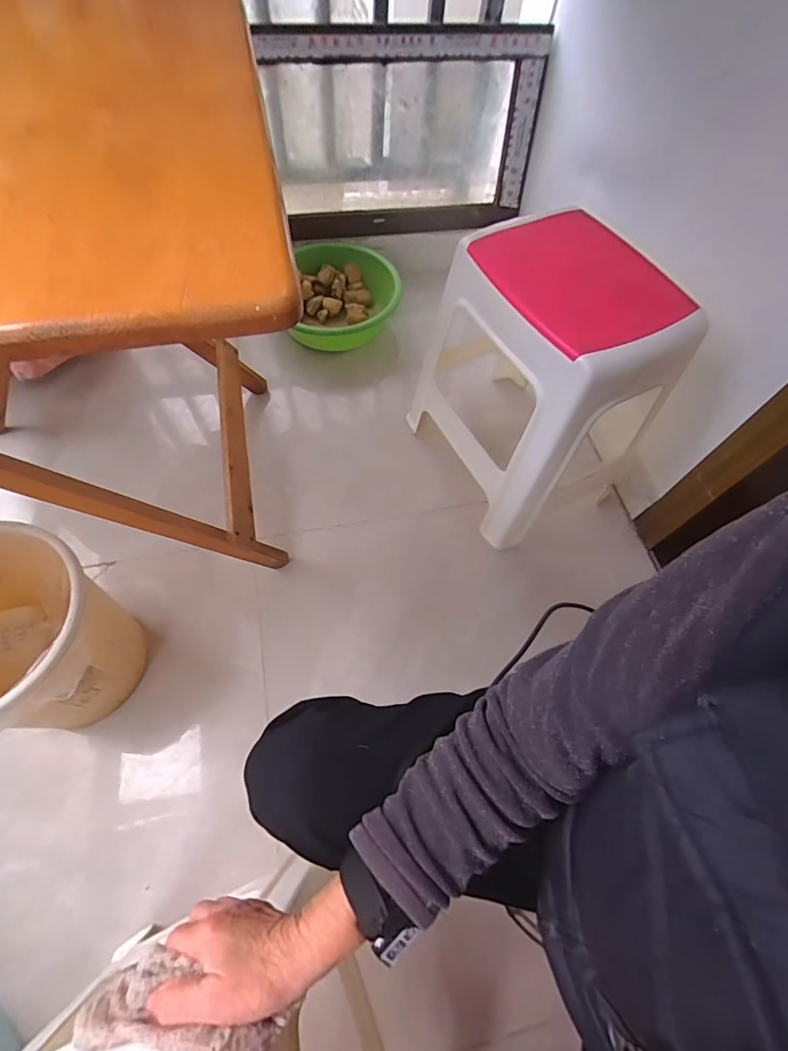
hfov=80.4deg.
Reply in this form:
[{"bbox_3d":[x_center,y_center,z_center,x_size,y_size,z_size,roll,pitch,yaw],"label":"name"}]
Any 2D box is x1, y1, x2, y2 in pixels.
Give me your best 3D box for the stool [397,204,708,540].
[{"bbox_3d":[0.246,-0.236,0.821,0.265,0.418,0.351,-24,66,-16],"label":"stool"}]

